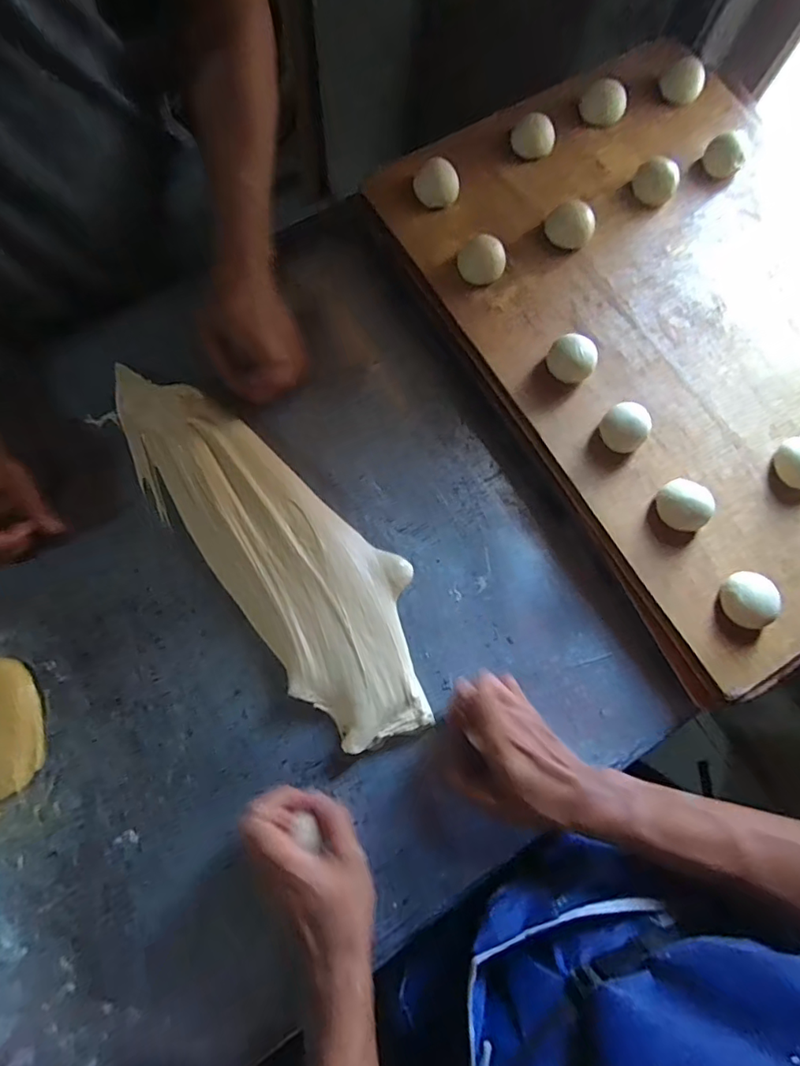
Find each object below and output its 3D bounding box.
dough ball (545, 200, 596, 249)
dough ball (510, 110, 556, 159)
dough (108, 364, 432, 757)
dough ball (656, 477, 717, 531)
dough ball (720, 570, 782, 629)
[{"bbox_3d":[0.167,-0.300,0.525,0.044,0.023,0.040,0,78,0],"label":"dough ball"},{"bbox_3d":[0.138,-0.410,0.556,0.038,0.026,0.034,-29,79,-6],"label":"dough ball"},{"bbox_3d":[-0.112,-0.001,0.482,0.127,0.028,0.399,-38,80,-8],"label":"dough"},{"bbox_3d":[0.244,-0.024,0.460,0.040,0.026,0.045,-28,79,-6],"label":"dough ball"},{"bbox_3d":[0.289,0.056,0.446,0.039,0.025,0.044,-26,79,-6],"label":"dough ball"}]

